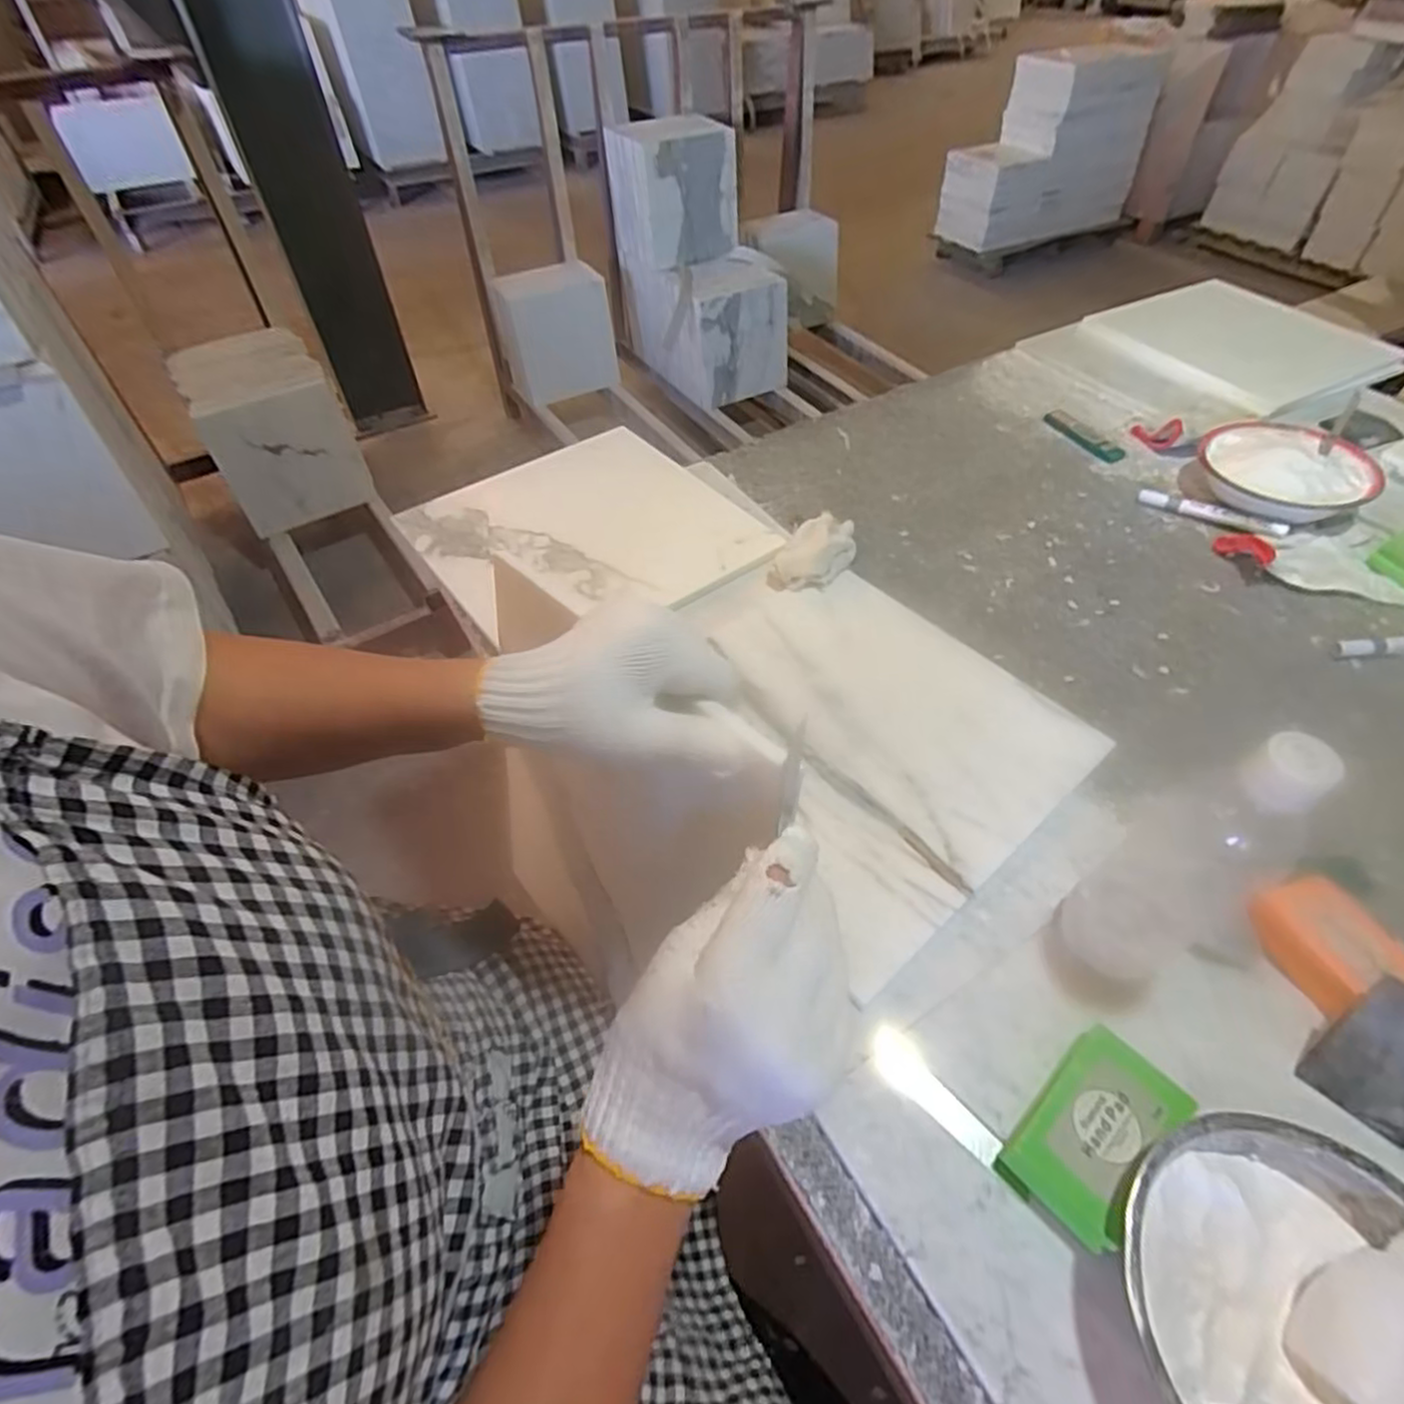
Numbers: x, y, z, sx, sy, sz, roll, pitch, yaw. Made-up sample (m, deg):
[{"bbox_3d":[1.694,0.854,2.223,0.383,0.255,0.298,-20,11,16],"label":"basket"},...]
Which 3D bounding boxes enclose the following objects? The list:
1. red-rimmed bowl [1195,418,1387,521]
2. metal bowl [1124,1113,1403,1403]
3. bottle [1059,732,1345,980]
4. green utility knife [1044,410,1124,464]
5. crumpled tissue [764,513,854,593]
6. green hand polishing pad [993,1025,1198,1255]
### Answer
[{"bbox_3d":[0.633,-0.248,0.774,0.163,0.056,0.144,30,57,22],"label":"red-rimmed bowl"},{"bbox_3d":[0.278,0.290,0.325,0.151,0.053,0.164,0,51,0],"label":"metal bowl"},{"bbox_3d":[0.275,0.090,0.392,0.076,0.203,0.064,-23,55,-18],"label":"bottle"},{"bbox_3d":[0.476,-0.331,0.878,0.031,0.008,0.117,-20,54,-16],"label":"green utility knife"},{"bbox_3d":[0.114,-0.149,0.696,0.062,0.034,0.106,25,55,19],"label":"crumpled tissue"},{"bbox_3d":[0.213,0.231,0.383,0.099,0.017,0.059,-40,44,-21],"label":"green hand polishing pad"}]

